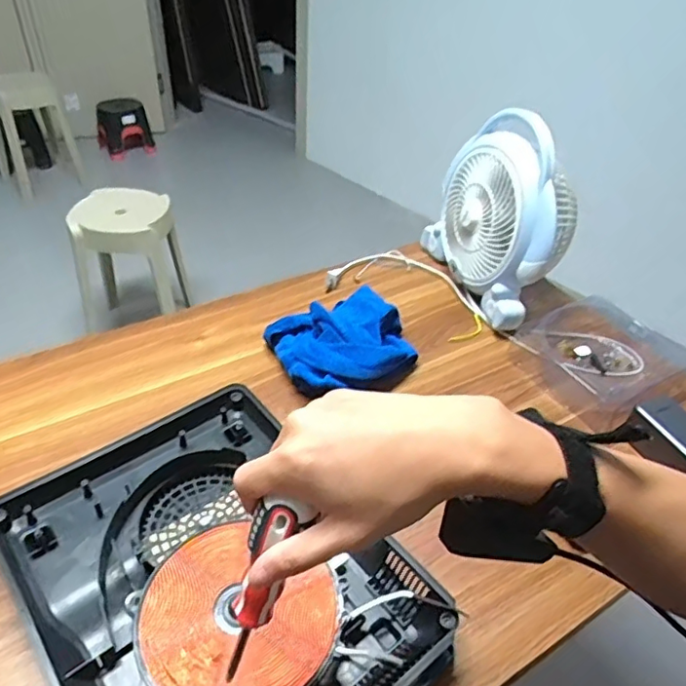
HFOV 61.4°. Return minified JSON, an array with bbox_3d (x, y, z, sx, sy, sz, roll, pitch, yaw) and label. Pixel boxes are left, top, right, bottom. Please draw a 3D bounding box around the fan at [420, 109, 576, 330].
[{"bbox_3d":[0.237,-0.187,0.843,0.122,0.242,0.259,-11,43,-18],"label":"fan"}]

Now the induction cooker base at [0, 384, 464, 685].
[{"bbox_3d":[-0.115,0.199,0.500,0.266,0.058,0.348,-27,49,-31],"label":"induction cooker base"}]

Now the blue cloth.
[{"bbox_3d":[0.008,-0.010,0.741,0.185,0.079,0.157,-19,46,-26],"label":"blue cloth"}]

